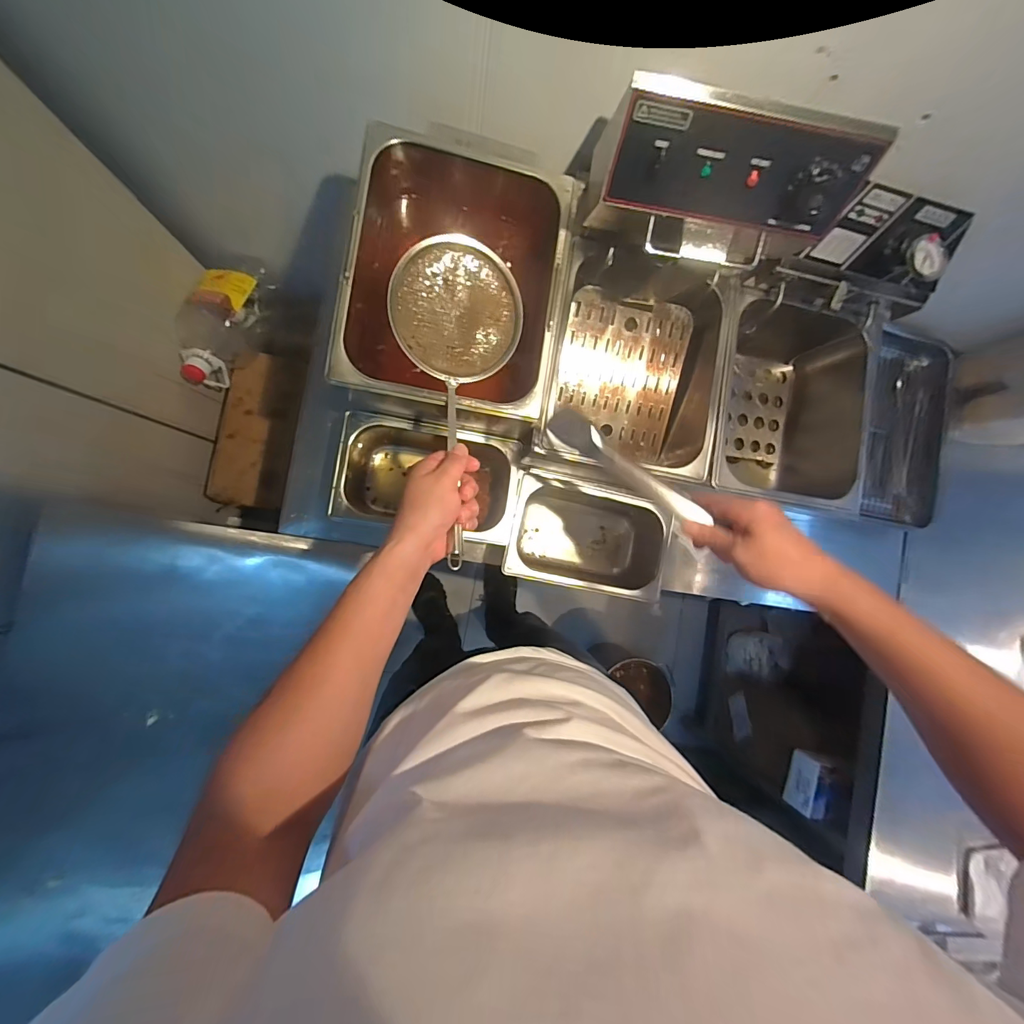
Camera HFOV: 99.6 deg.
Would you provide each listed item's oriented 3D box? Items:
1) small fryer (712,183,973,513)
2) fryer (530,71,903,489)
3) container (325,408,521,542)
[{"bbox_3d":[0.456,-0.216,0.675,0.252,0.323,0.393,8,86,-9],"label":"small fryer"},{"bbox_3d":[0.211,-0.240,0.578,0.269,0.358,0.323,5,87,-9],"label":"fryer"},{"bbox_3d":[-0.131,-0.050,0.711,0.269,0.150,0.163,11,86,-8],"label":"container"}]

